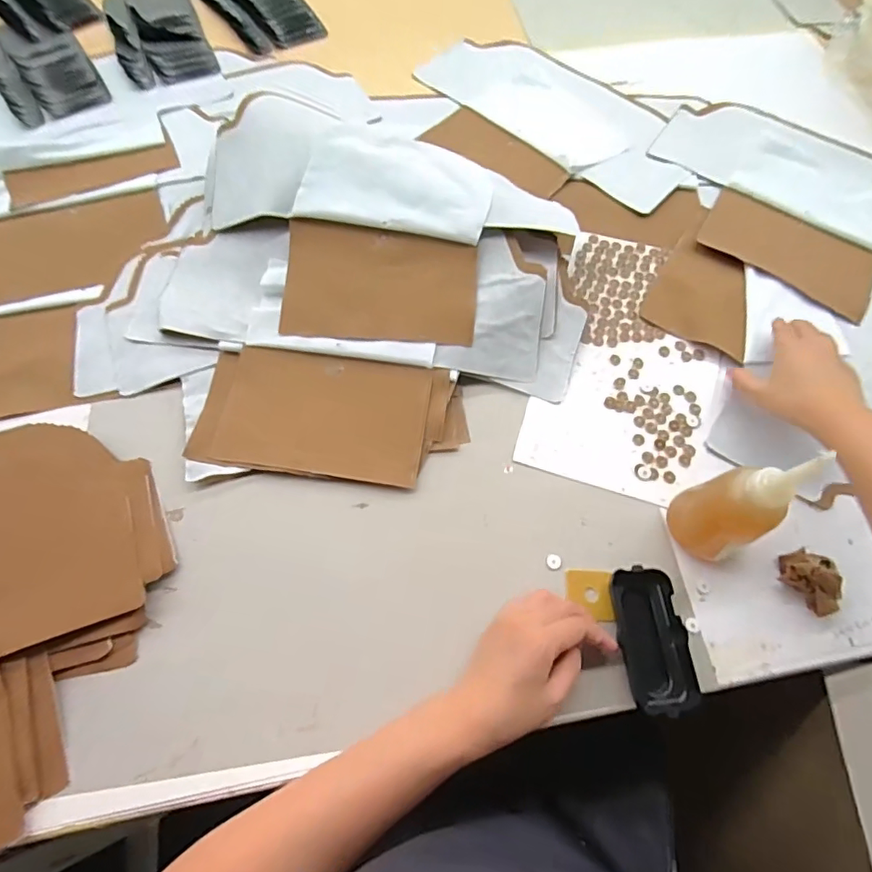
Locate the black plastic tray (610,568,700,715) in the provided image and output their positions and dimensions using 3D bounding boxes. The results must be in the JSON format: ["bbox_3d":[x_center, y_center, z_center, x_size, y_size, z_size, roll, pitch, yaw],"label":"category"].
[{"bbox_3d":[0.180,0.168,0.427,0.049,0.019,0.108,-4,65,-2],"label":"black plastic tray"}]

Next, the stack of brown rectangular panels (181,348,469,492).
[{"bbox_3d":[-0.106,-0.019,0.522,0.263,0.020,0.127,8,66,4],"label":"stack of brown rectangular panels"}]

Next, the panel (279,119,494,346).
[{"bbox_3d":[-0.051,-0.215,0.555,0.202,0.020,0.231,8,88,3],"label":"panel"}]

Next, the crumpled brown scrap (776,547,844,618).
[{"bbox_3d":[0.327,0.126,0.446,0.030,0.039,0.050,-30,69,-12],"label":"crumpled brown scrap"}]

